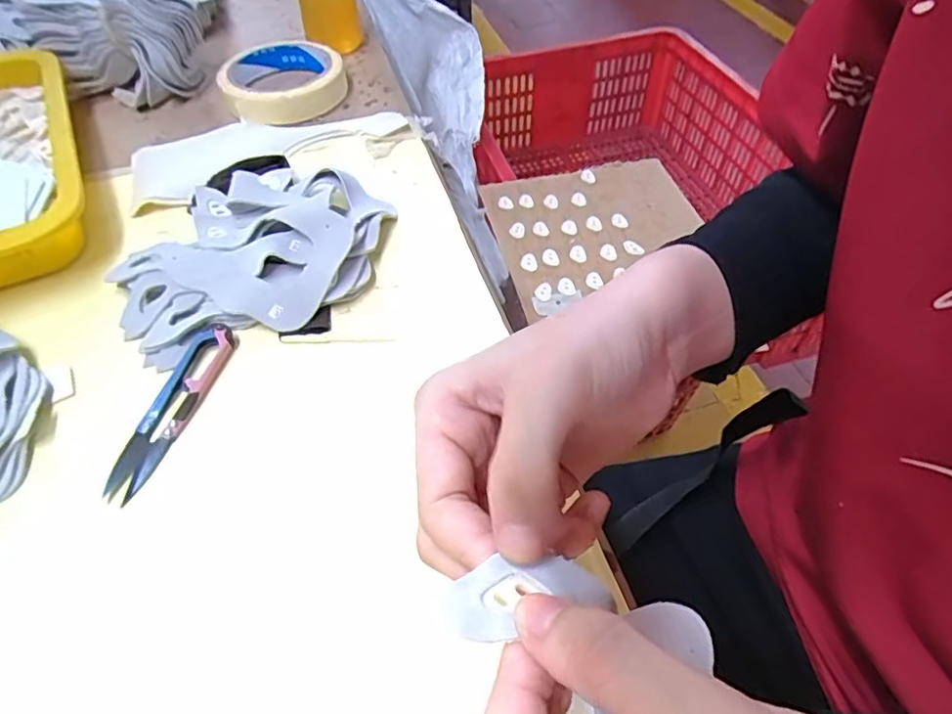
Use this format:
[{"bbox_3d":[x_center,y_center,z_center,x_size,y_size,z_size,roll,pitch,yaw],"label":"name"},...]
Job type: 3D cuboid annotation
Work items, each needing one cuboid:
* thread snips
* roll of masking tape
[{"bbox_3d":[-0.150,0.023,0.294,0.022,0.010,0.097,8,51,9],"label":"thread snips"},{"bbox_3d":[-0.159,-0.231,0.491,0.096,0.024,0.112,-13,52,-9],"label":"roll of masking tape"}]

